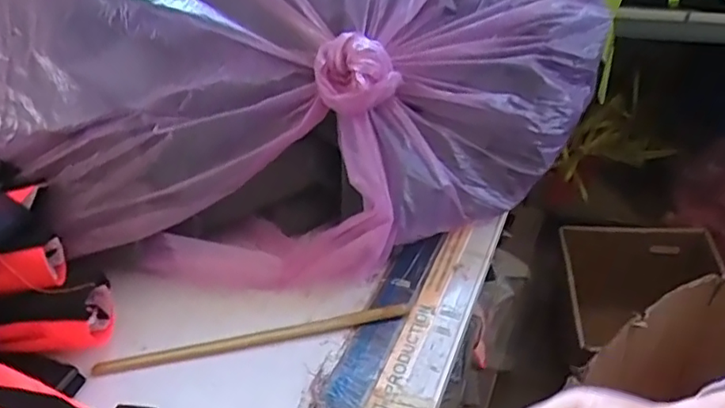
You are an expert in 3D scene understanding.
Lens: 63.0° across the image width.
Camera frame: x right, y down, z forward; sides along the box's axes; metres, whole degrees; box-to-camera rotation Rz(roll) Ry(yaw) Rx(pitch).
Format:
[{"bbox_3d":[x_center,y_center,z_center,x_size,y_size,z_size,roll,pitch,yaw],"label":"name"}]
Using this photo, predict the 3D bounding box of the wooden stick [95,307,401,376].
[{"bbox_3d":[-0.118,0.148,0.640,0.338,0.006,0.014,-11,37,-4],"label":"wooden stick"}]

